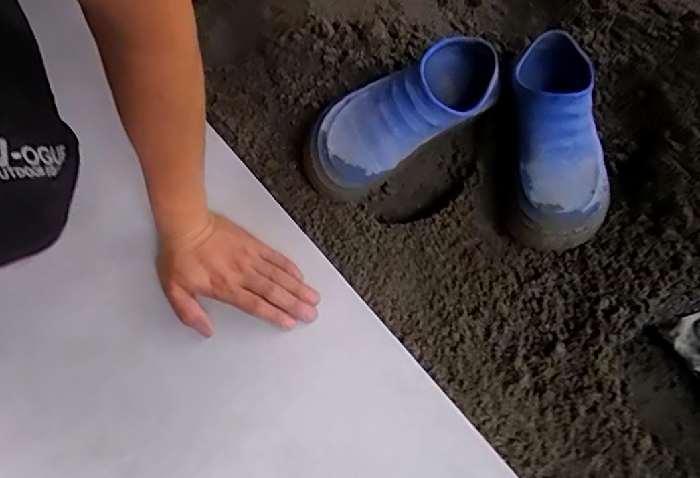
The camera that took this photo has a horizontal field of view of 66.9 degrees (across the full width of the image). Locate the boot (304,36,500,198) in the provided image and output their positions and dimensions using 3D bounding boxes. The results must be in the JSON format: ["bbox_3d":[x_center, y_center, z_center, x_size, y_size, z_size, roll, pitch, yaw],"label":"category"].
[{"bbox_3d":[0.062,-0.144,0.622,0.250,0.107,0.101,-27,69,-16],"label":"boot"}]

